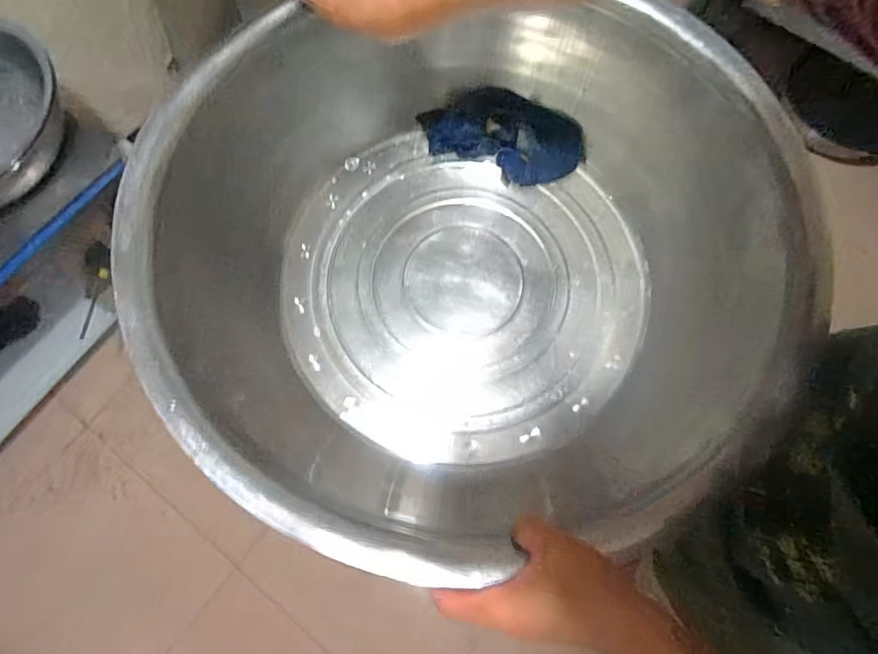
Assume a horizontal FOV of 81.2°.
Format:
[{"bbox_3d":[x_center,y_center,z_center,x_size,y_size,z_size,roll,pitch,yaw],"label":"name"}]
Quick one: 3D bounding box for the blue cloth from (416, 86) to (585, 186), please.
[{"bbox_3d":[0.080,-0.253,0.670,0.198,0.031,0.099,23,97,10],"label":"blue cloth"}]

